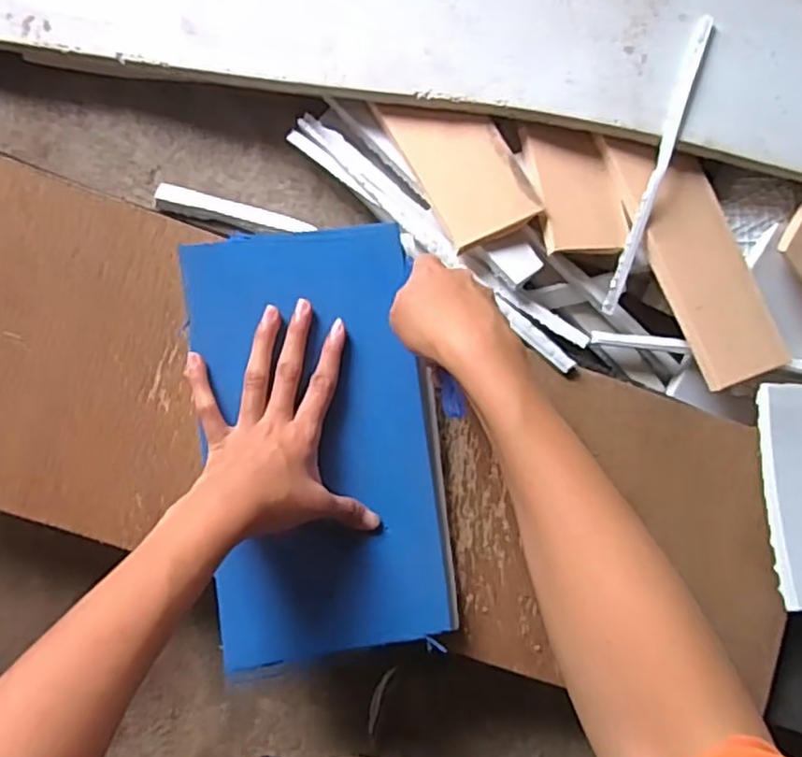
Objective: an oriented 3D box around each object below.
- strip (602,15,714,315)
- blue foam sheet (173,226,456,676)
[{"bbox_3d":[0.209,-0.180,0.542,0.015,0.021,0.270,22,82,-7],"label":"strip"},{"bbox_3d":[-0.055,0.042,0.467,0.152,0.014,0.284,-8,88,-9],"label":"blue foam sheet"}]

